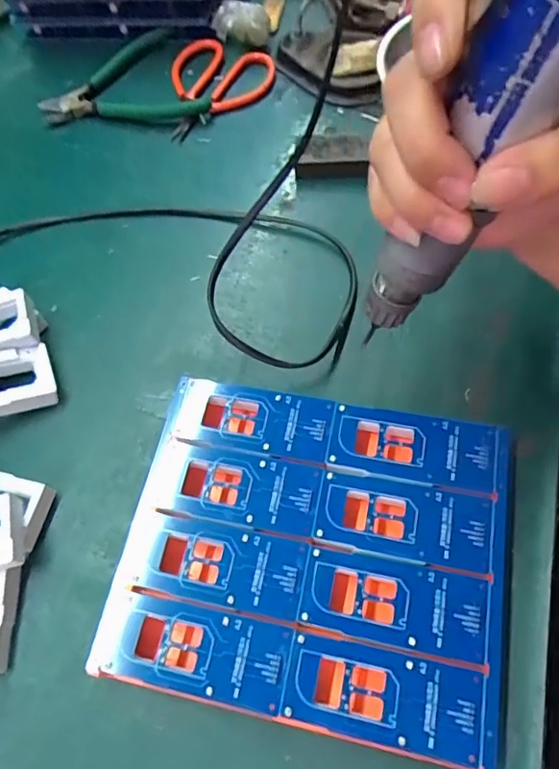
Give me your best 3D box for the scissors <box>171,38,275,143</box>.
[{"bbox_3d":[-0.059,-0.248,0.460,0.090,0.016,0.105,20,68,15],"label":"scissors"}]

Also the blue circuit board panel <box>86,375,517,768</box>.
[{"bbox_3d":[0.018,0.086,0.287,0.191,0.025,0.159,10,64,9],"label":"blue circuit board panel"}]

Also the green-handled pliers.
[{"bbox_3d":[-0.142,-0.259,0.475,0.129,0.015,0.131,-22,64,-7],"label":"green-handled pliers"}]

